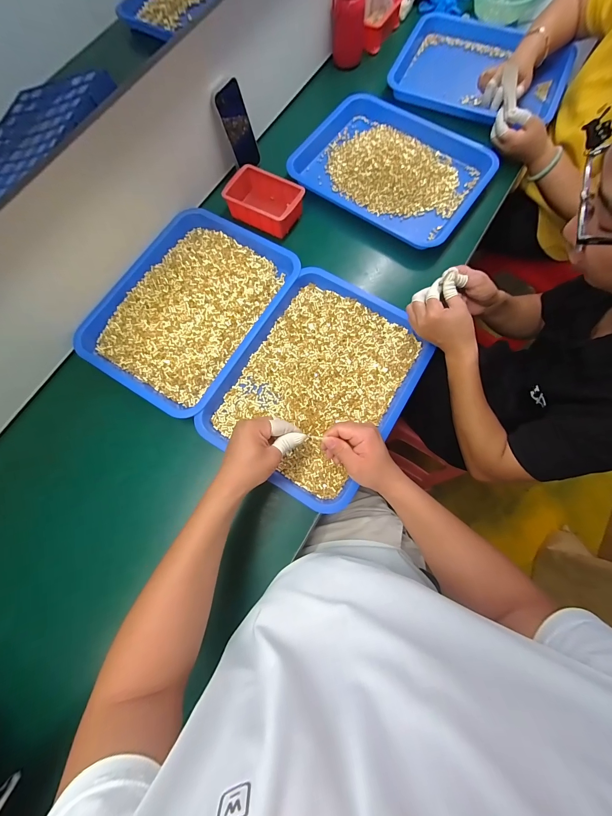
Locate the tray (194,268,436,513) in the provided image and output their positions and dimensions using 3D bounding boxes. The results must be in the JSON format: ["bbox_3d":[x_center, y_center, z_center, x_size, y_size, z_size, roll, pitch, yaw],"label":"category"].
[{"bbox_3d":[0.025,-0.051,0.539,0.295,0.034,0.380,32,78,9],"label":"tray"}]

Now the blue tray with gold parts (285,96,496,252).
[{"bbox_3d":[0.190,-0.536,0.653,0.387,0.046,0.312,33,78,10],"label":"blue tray with gold parts"}]

